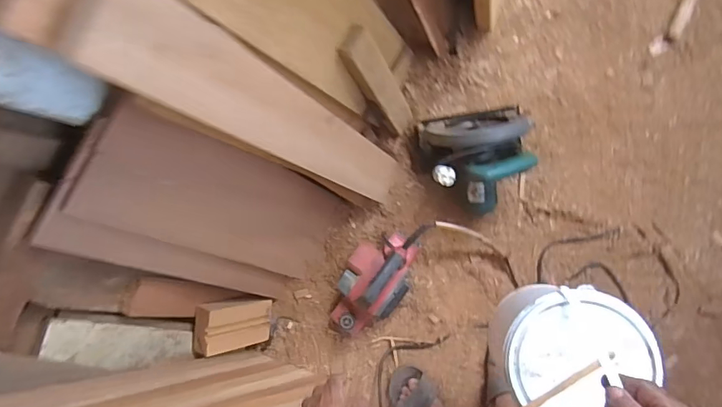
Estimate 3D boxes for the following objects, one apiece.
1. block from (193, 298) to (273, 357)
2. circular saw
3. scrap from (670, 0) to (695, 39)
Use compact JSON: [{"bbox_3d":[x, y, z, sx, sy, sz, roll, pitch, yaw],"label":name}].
[{"bbox_3d":[-0.307,0.292,1.121,0.050,0.182,0.124,12,96,44],"label":"block"},{"bbox_3d":[0.257,-0.102,1.033,0.232,0.185,0.236,-8,87,7],"label":"circular saw"},{"bbox_3d":[0.761,-0.468,1.073,0.028,0.008,0.174,23,91,7],"label":"scrap"}]

